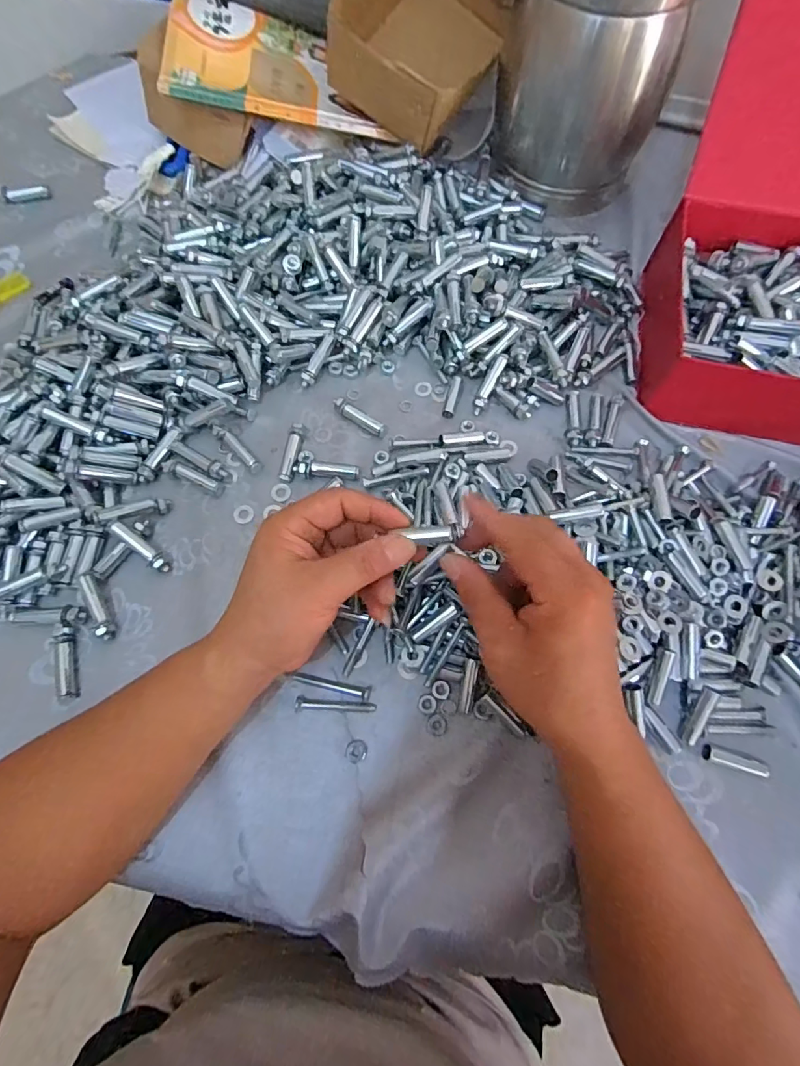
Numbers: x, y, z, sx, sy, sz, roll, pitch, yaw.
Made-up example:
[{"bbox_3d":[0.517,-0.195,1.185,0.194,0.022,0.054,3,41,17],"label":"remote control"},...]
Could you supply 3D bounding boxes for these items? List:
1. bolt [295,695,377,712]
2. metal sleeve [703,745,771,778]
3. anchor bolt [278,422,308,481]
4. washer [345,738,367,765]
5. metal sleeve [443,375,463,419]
[{"bbox_3d":[-0.046,0.123,0.350,0.056,0.007,0.009,4,70,1],"label":"bolt"},{"bbox_3d":[0.228,0.154,0.334,0.042,0.007,0.012,16,70,6],"label":"metal sleeve"},{"bbox_3d":[-0.093,-0.070,0.423,0.014,0.016,0.052,11,70,3],"label":"anchor bolt"},{"bbox_3d":[-0.030,0.151,0.341,0.014,0.004,0.016,27,72,9],"label":"washer"},{"bbox_3d":[0.048,-0.123,0.443,0.010,0.009,0.040,15,70,5],"label":"metal sleeve"}]

